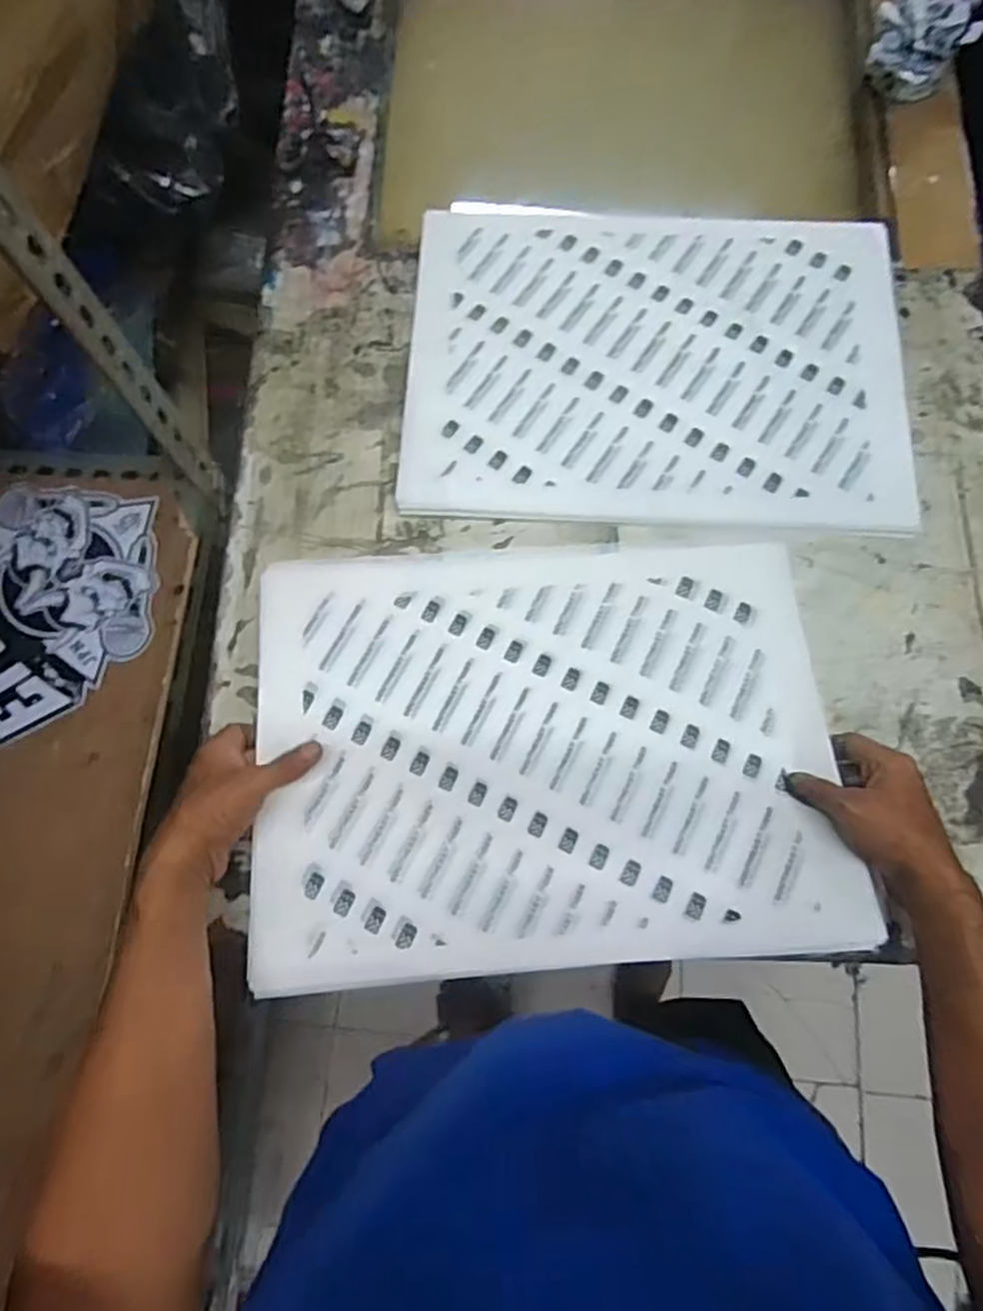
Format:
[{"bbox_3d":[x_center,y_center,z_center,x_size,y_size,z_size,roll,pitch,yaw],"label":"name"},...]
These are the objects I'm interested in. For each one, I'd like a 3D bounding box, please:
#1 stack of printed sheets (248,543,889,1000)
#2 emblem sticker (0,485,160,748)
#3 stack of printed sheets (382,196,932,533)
[{"bbox_3d":[0.041,0.068,0.561,0.436,0.050,0.328,-4,76,-1],"label":"stack of printed sheets"},{"bbox_3d":[-0.363,-0.052,0.584,0.195,0.007,0.184,-40,80,-11],"label":"emblem sticker"},{"bbox_3d":[0.151,-0.277,0.661,0.444,0.014,0.330,3,75,2],"label":"stack of printed sheets"}]

